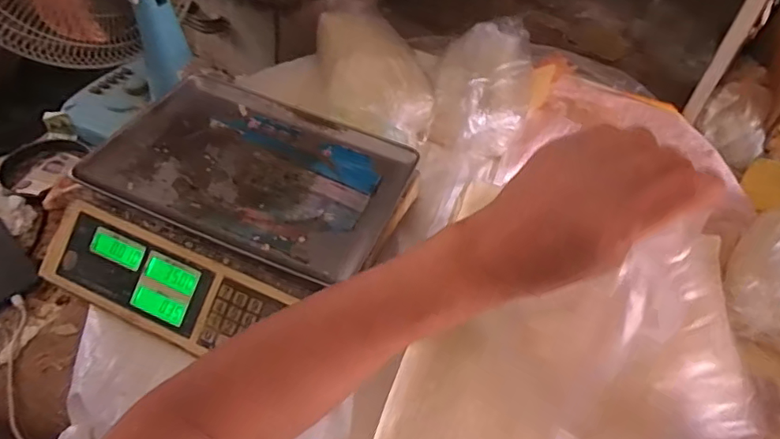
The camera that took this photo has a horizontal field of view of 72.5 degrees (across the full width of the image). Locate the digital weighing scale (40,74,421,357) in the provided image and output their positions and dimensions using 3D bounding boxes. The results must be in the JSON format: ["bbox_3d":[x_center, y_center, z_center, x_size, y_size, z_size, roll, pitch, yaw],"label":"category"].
[{"bbox_3d":[-0.166,-0.011,0.613,0.329,0.098,0.299,18,49,12],"label":"digital weighing scale"}]

